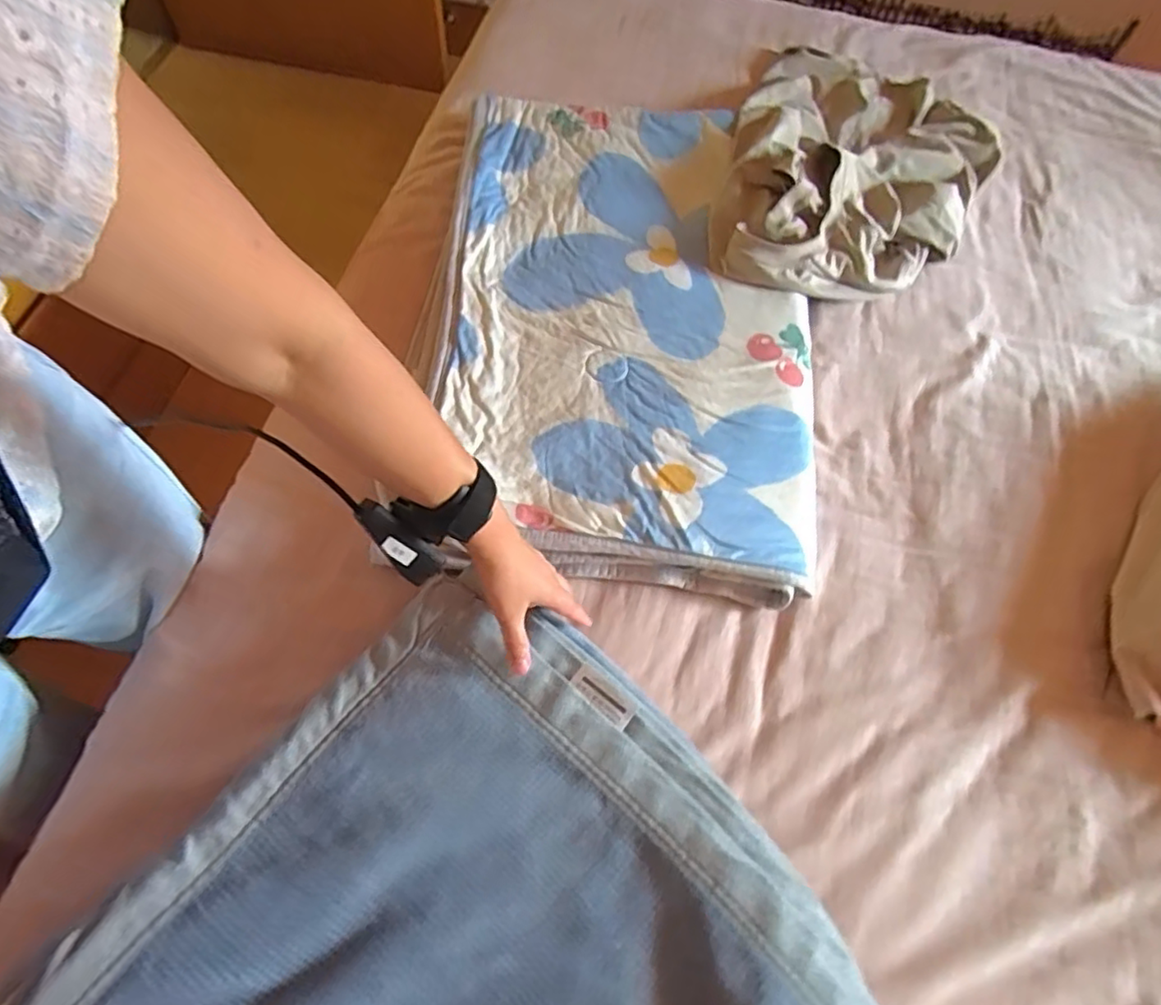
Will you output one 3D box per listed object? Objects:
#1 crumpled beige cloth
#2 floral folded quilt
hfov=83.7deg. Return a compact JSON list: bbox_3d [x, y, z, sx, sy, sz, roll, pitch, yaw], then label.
[{"bbox_3d":[0.384,-0.460,0.907,0.354,0.085,0.532,20,65,7],"label":"crumpled beige cloth"},{"bbox_3d":[0.043,-0.226,0.784,0.431,0.065,0.669,5,64,0],"label":"floral folded quilt"}]

